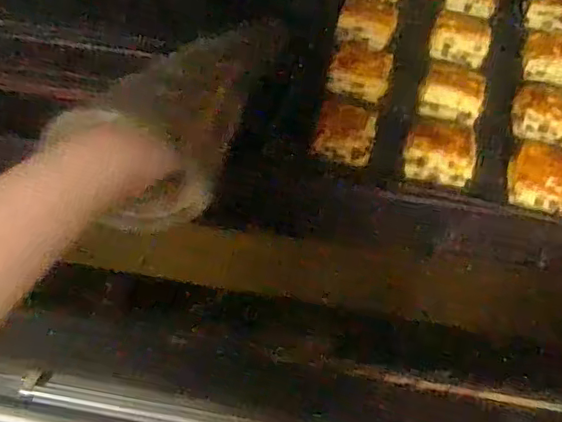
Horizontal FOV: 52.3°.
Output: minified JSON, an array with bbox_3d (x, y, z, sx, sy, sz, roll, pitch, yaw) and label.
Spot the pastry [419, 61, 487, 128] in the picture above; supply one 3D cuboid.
[{"bbox_3d":[0.180,-0.126,0.598,0.063,0.026,0.061,14,60,7],"label":"pastry"}]

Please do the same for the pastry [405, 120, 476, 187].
[{"bbox_3d":[0.151,-0.056,0.544,0.061,0.027,0.051,11,59,5],"label":"pastry"}]

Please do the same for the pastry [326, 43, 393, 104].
[{"bbox_3d":[0.084,-0.148,0.607,0.063,0.030,0.056,9,59,4],"label":"pastry"}]

